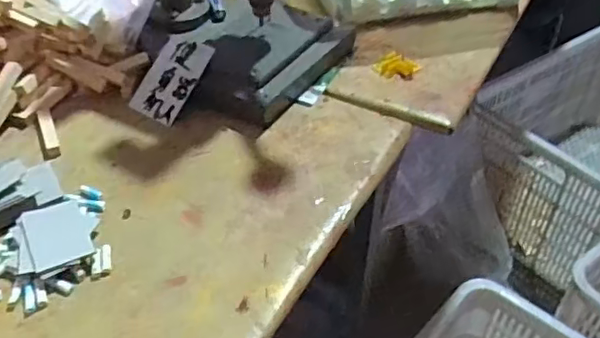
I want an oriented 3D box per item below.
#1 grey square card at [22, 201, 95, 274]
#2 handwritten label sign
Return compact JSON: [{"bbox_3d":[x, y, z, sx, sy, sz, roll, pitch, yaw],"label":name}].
[{"bbox_3d":[-0.180,0.046,0.445,0.041,0.005,0.062,-18,46,-22],"label":"grey square card"},{"bbox_3d":[-0.123,-0.086,0.577,0.054,0.006,0.083,24,79,22],"label":"handwritten label sign"}]

